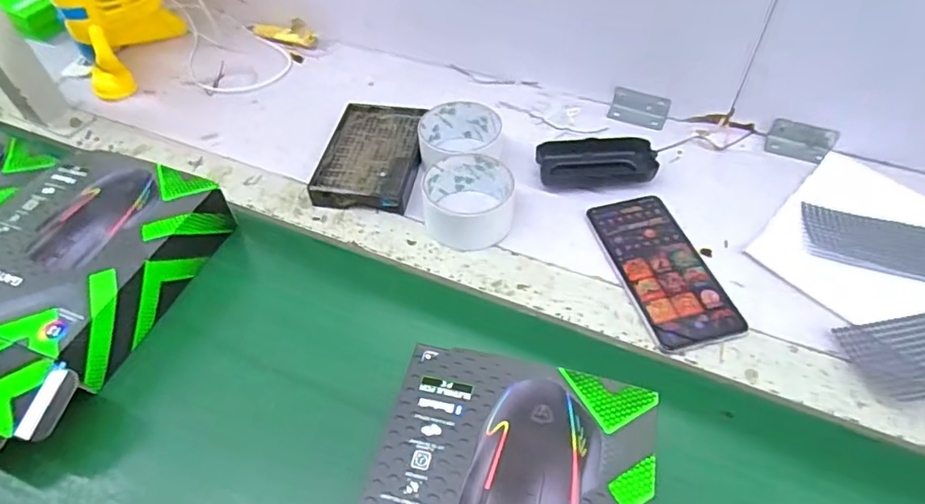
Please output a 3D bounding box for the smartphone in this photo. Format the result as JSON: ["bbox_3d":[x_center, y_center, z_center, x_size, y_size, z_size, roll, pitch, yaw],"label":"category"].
[{"bbox_3d":[0.167,0.012,0.473,0.074,0.007,0.154,-12,50,-6],"label":"smartphone"}]

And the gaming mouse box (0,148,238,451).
[{"bbox_3d":[-0.321,0.028,0.445,0.173,0.059,0.248,12,52,14],"label":"gaming mouse box"}]

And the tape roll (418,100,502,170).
[{"bbox_3d":[-0.003,-0.112,0.559,0.081,0.041,0.091,28,57,24],"label":"tape roll"}]

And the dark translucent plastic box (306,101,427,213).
[{"bbox_3d":[-0.089,-0.097,0.564,0.094,0.022,0.137,6,51,9],"label":"dark translucent plastic box"}]

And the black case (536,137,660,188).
[{"bbox_3d":[0.130,-0.088,0.543,0.109,0.020,0.047,-1,50,4],"label":"black case"}]

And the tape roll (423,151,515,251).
[{"bbox_3d":[0.005,-0.047,0.507,0.080,0.041,0.081,-2,50,2],"label":"tape roll"}]

